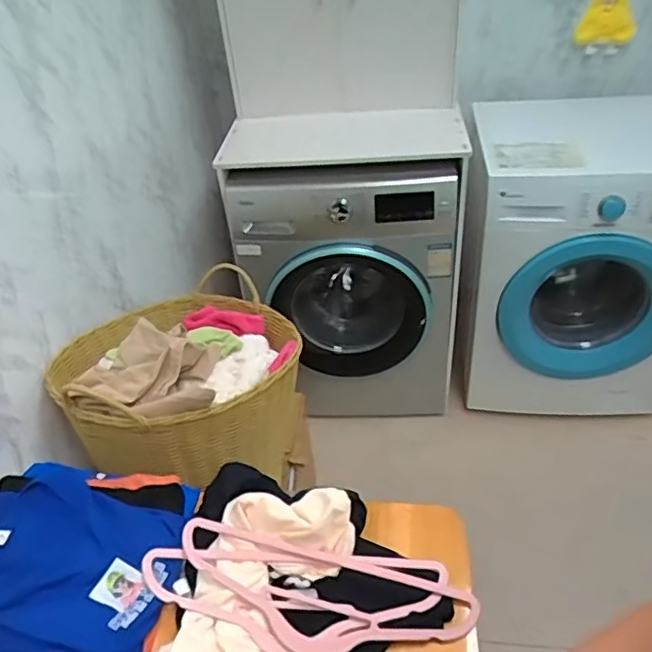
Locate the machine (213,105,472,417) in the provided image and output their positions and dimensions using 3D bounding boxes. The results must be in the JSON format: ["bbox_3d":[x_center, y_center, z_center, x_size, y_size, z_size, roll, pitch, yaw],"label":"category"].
[{"bbox_3d":[0.074,-0.186,1.878,0.628,0.849,0.464,-5,38,1],"label":"machine"}]

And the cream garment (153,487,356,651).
[{"bbox_3d":[-0.097,0.353,0.745,0.181,0.066,0.351,15,43,24],"label":"cream garment"}]

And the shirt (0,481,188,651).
[{"bbox_3d":[-0.348,0.316,0.791,0.286,0.040,0.220,12,44,2],"label":"shirt"}]

